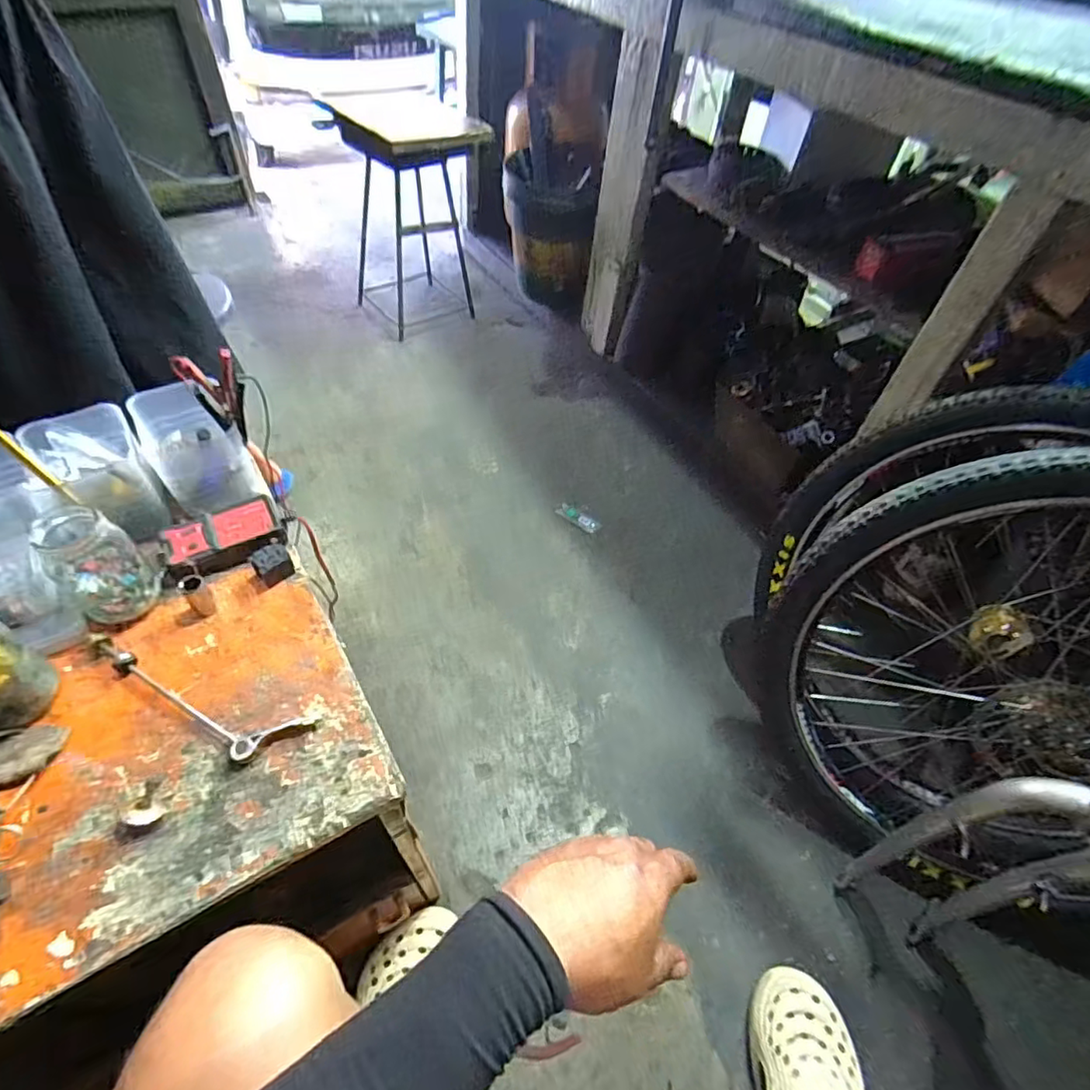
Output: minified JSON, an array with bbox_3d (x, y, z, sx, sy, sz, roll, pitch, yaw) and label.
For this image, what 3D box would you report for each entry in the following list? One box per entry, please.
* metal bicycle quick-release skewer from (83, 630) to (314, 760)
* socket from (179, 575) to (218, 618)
[{"bbox_3d":[-0.298,0.130,0.483,0.215,0.019,0.050,17,52,9],"label":"metal bicycle quick-release skewer"},{"bbox_3d":[-0.315,0.047,0.531,0.020,0.042,0.019,2,51,-3],"label":"socket"}]

